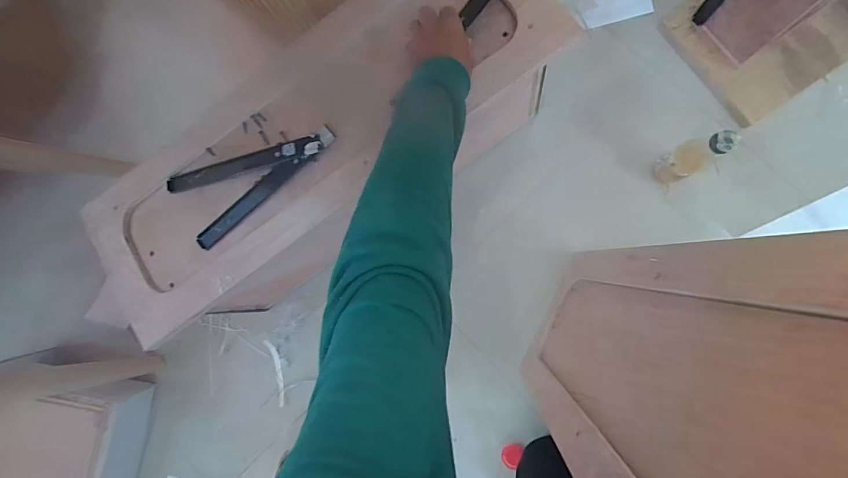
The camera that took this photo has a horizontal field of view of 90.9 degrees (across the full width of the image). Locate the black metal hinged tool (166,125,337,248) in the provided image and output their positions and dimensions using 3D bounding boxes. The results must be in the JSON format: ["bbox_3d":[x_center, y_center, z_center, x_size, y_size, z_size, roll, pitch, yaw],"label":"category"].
[{"bbox_3d":[-0.250,-0.104,0.588,0.240,0.021,0.113,-38,81,4],"label":"black metal hinged tool"}]

